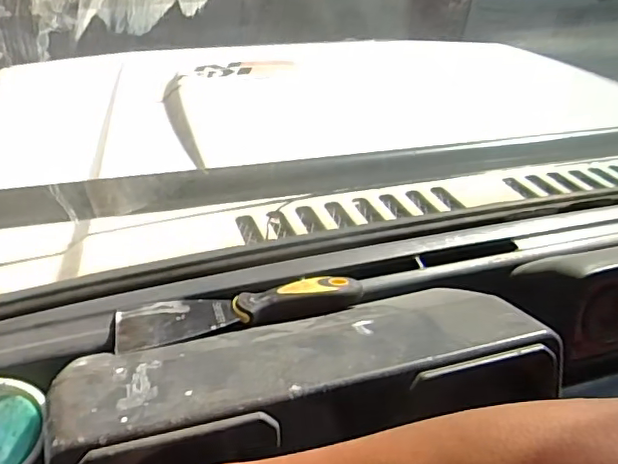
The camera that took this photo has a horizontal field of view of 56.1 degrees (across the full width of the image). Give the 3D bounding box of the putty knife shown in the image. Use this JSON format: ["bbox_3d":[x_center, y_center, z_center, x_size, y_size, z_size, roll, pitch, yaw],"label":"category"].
[{"bbox_3d":[-0.055,0.061,0.484,0.202,0.024,0.061,-8,39,-17],"label":"putty knife"}]

